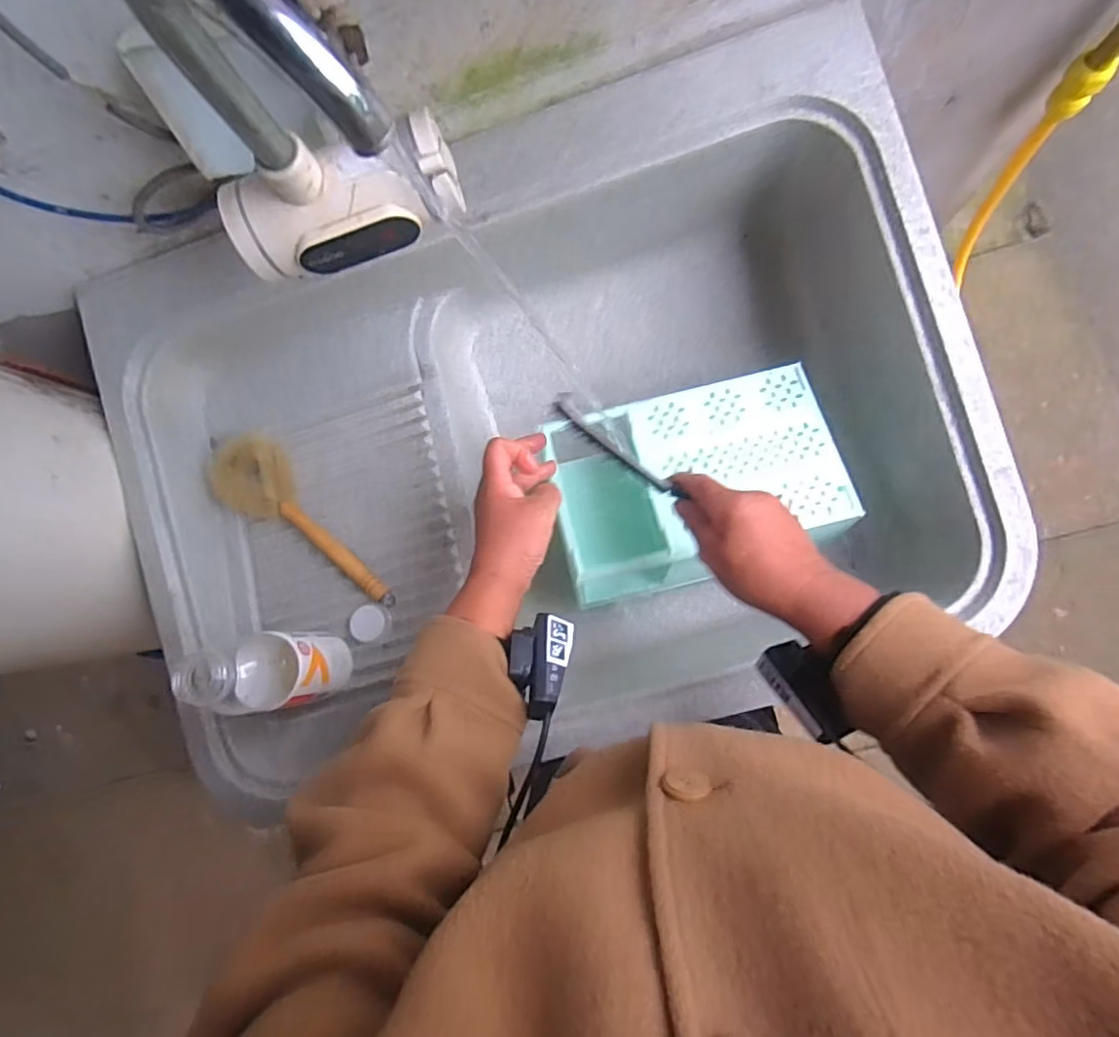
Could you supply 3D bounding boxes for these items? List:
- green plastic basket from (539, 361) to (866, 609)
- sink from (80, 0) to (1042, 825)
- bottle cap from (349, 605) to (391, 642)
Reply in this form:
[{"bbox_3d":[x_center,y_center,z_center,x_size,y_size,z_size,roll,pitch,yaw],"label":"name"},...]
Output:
[{"bbox_3d":[0.138,-0.035,0.614,0.281,0.104,0.194,-15,84,6],"label":"green plastic basket"},{"bbox_3d":[-0.024,-0.082,0.632,0.786,0.216,0.555,-12,84,7],"label":"sink"},{"bbox_3d":[-0.190,0.104,0.594,0.040,0.012,0.034,-3,85,7],"label":"bottle cap"}]

